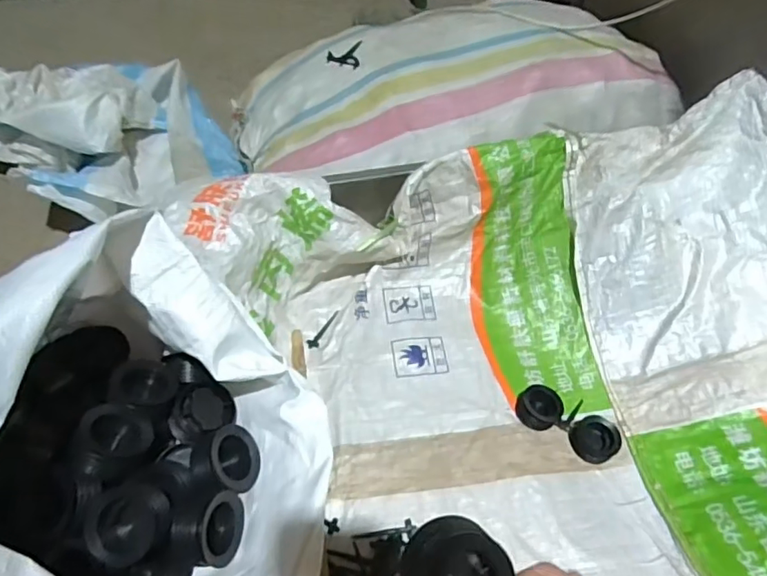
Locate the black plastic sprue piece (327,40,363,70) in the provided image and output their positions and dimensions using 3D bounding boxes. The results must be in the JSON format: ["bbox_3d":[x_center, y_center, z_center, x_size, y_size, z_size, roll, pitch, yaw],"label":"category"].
[{"bbox_3d":[-0.077,-0.452,1.063,0.067,0.012,0.072,-3,62,11],"label":"black plastic sprue piece"}]

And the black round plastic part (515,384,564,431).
[{"bbox_3d":[0.222,0.169,0.778,0.062,0.027,0.059,1,50,-1],"label":"black round plastic part"}]

